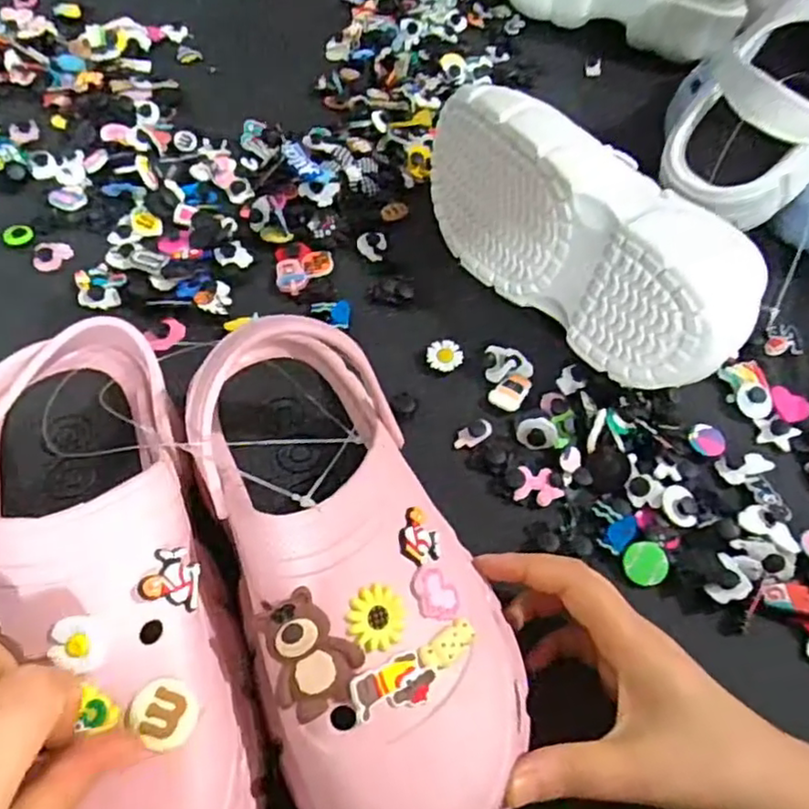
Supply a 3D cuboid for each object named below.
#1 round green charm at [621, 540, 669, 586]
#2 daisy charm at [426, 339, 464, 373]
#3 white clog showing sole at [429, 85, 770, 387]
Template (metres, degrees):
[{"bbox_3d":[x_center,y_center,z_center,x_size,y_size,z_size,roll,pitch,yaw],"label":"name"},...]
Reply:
[{"bbox_3d":[0.135,0.088,0.352,0.022,0.007,0.023,2,57,-4],"label":"round green charm"},{"bbox_3d":[0.027,-0.033,0.425,0.023,0.004,0.022,-1,72,2],"label":"daisy charm"},{"bbox_3d":[0.124,-0.117,0.428,0.108,0.106,0.244,-31,64,-23],"label":"white clog showing sole"}]

